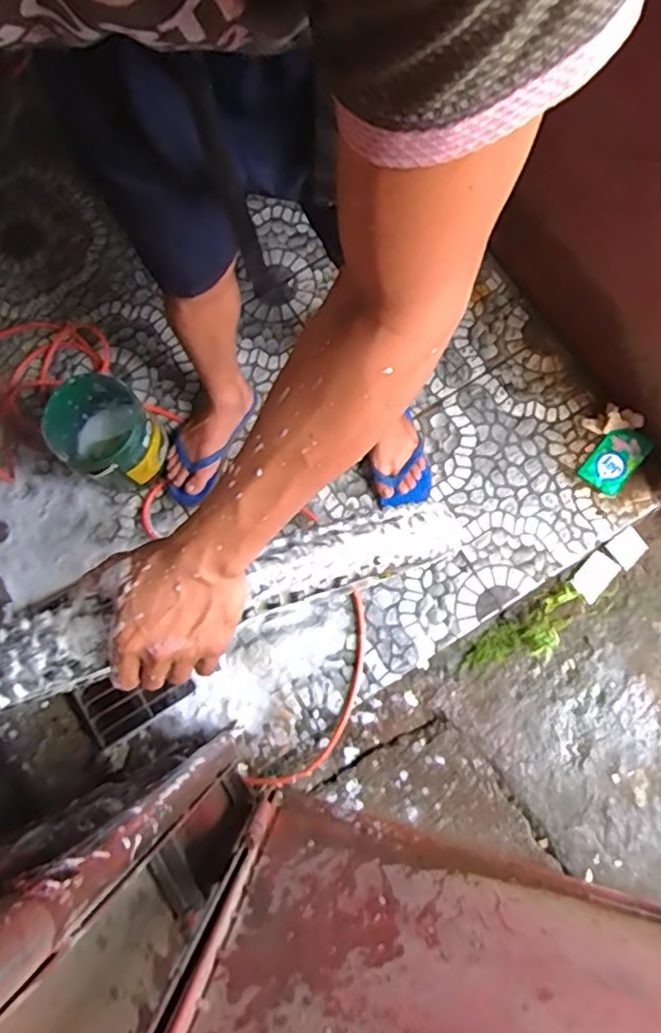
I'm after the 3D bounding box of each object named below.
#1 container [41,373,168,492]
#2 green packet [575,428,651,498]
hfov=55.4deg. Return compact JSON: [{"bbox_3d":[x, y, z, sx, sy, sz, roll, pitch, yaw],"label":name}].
[{"bbox_3d":[-0.407,-0.147,1.160,0.187,0.176,0.159,25,79,6],"label":"container"},{"bbox_3d":[0.534,-0.107,1.182,0.082,0.023,0.123,40,81,9],"label":"green packet"}]

